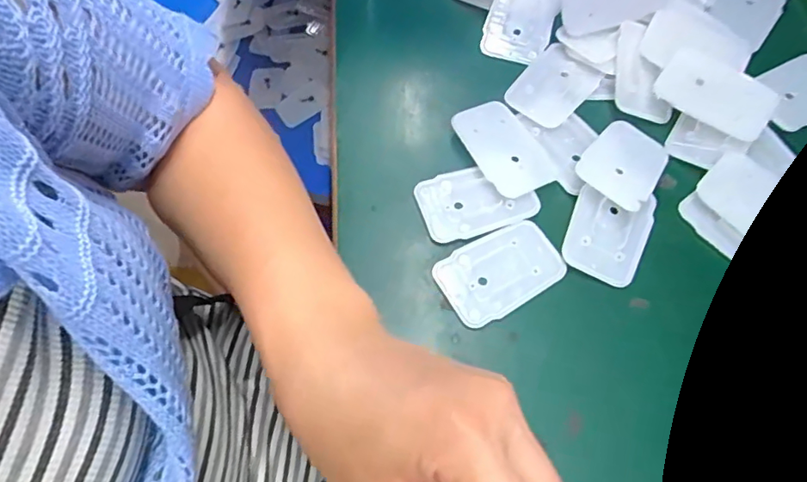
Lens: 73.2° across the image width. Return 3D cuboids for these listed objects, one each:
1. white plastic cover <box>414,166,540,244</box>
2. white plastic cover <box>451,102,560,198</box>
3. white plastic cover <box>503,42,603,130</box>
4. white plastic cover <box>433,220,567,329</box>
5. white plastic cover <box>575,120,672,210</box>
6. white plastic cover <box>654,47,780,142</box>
[{"bbox_3d":[0.044,-0.026,0.326,0.066,0.004,0.044,-17,65,-7],"label":"white plastic cover"},{"bbox_3d":[0.062,-0.059,0.338,0.043,0.009,0.066,-29,67,-12],"label":"white plastic cover"},{"bbox_3d":[0.099,-0.103,0.363,0.044,0.005,0.062,36,70,17],"label":"white plastic cover"},{"bbox_3d":[0.055,0.017,0.307,0.068,0.004,0.044,-27,67,-11],"label":"white plastic cover"},{"bbox_3d":[0.136,-0.050,0.332,0.044,0.012,0.065,38,71,17],"label":"white plastic cover"},{"bbox_3d":[0.200,-0.095,0.347,0.069,0.007,0.050,38,72,11],"label":"white plastic cover"}]

